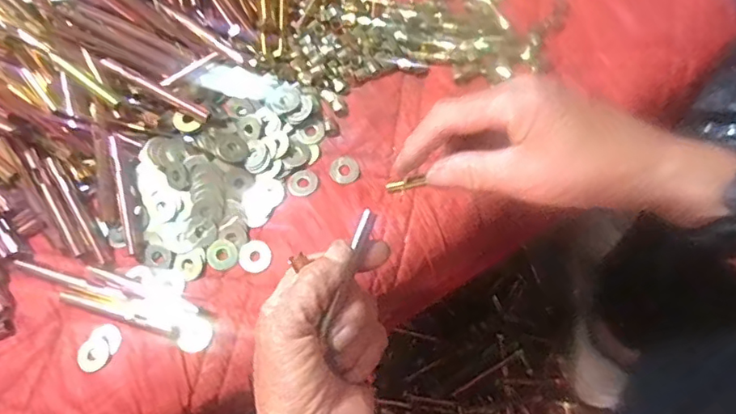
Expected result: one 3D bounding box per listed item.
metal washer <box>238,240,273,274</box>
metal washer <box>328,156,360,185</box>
[{"bbox_3d":[-0.080,0.034,0.392,0.022,0.004,0.023,-1,70,4],"label":"metal washer"},{"bbox_3d":[-0.018,-0.027,0.411,0.021,0.004,0.022,-1,70,4],"label":"metal washer"}]

